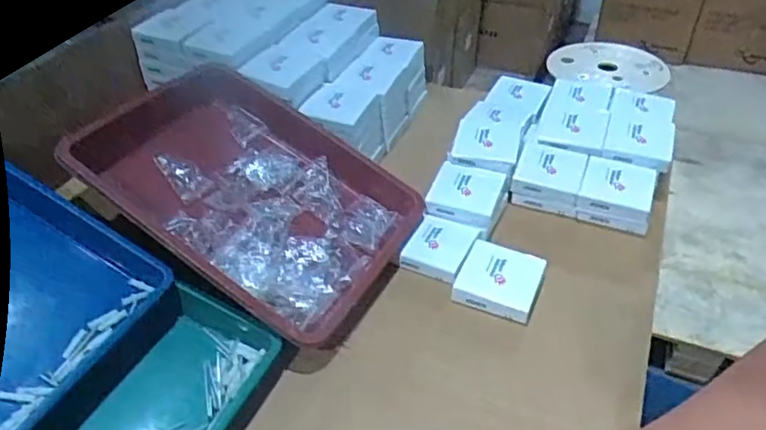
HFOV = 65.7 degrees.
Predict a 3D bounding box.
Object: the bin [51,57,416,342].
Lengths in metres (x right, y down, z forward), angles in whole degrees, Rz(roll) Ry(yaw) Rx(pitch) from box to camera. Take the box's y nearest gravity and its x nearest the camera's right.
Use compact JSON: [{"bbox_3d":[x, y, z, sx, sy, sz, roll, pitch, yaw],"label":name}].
[{"bbox_3d":[-0.155,-0.029,0.684,0.364,0.065,0.257,36,50,3],"label":"bin"}]

